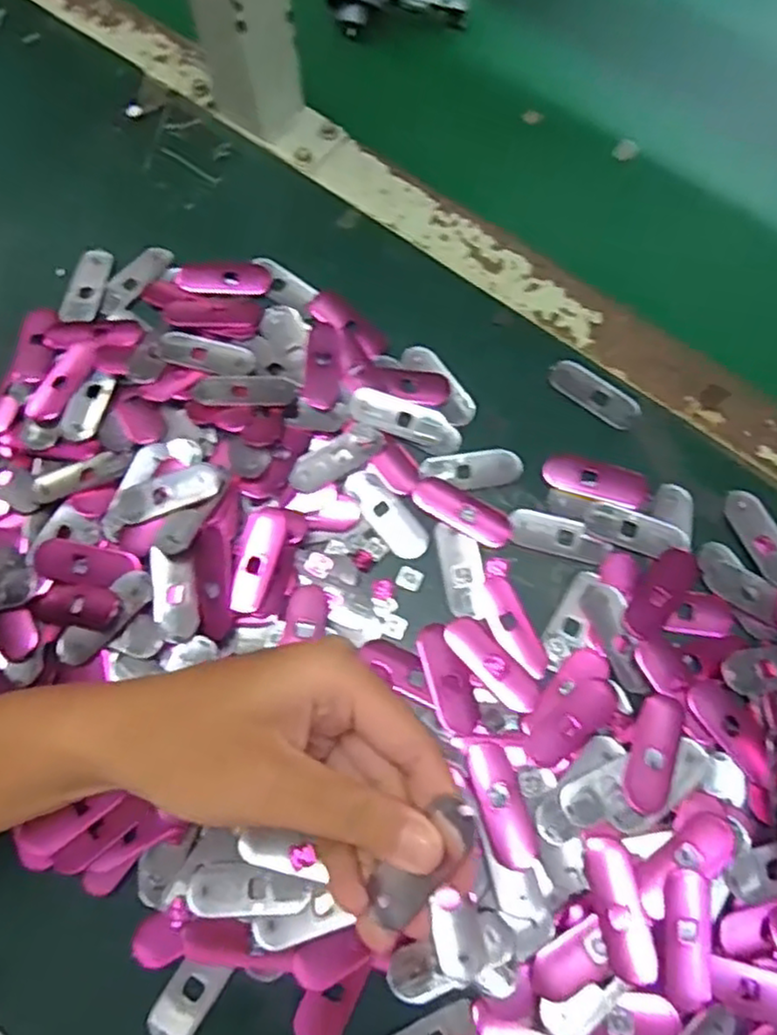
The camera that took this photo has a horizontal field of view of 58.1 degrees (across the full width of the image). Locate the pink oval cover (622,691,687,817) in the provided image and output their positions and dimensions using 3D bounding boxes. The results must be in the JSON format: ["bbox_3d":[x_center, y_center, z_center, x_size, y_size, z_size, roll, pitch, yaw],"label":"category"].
[{"bbox_3d":[0.113,0.100,0.299,0.019,0.008,0.049,18,73,7],"label":"pink oval cover"}]

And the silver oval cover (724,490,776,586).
[{"bbox_3d":[0.179,0.010,0.333,0.019,0.004,0.050,-19,73,-5],"label":"silver oval cover"}]

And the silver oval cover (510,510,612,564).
[{"bbox_3d":[0.082,0.009,0.337,0.048,0.005,0.018,13,73,5],"label":"silver oval cover"}]

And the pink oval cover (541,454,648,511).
[{"bbox_3d":[0.102,-0.018,0.343,0.050,0.004,0.020,15,73,6],"label":"pink oval cover"}]

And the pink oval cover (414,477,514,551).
[{"bbox_3d":[0.036,-0.003,0.342,0.051,0.004,0.020,32,75,11],"label":"pink oval cover"}]

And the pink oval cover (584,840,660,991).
[{"bbox_3d":[0.091,0.154,0.273,0.017,0.004,0.052,-11,72,-3],"label":"pink oval cover"}]

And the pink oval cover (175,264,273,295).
[{"bbox_3d":[-0.091,-0.131,0.384,0.051,0.004,0.020,1,72,1],"label":"pink oval cover"}]

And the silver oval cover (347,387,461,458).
[{"bbox_3d":[0.009,-0.050,0.353,0.057,0.006,0.021,22,74,8],"label":"silver oval cover"}]

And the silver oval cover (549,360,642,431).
[{"bbox_3d":[0.107,-0.064,0.359,0.050,0.004,0.021,37,76,12],"label":"silver oval cover"}]

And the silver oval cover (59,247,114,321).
[{"bbox_3d":[-0.165,-0.127,0.383,0.020,0.005,0.050,6,72,3],"label":"silver oval cover"}]

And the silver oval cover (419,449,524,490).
[{"bbox_3d":[0.042,-0.024,0.349,0.049,0.004,0.019,-8,72,-2],"label":"silver oval cover"}]

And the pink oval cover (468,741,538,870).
[{"bbox_3d":[0.047,0.120,0.293,0.017,0.005,0.050,-15,72,-4],"label":"pink oval cover"}]

